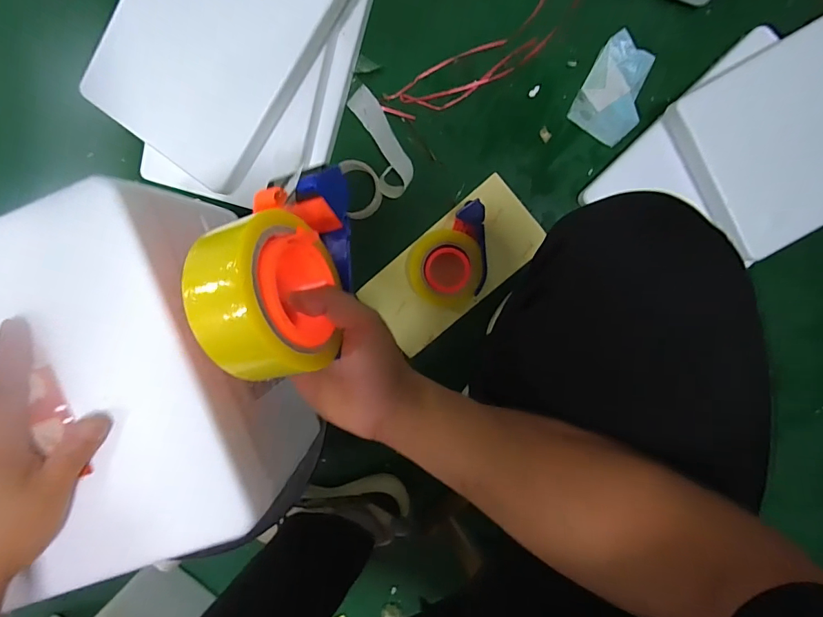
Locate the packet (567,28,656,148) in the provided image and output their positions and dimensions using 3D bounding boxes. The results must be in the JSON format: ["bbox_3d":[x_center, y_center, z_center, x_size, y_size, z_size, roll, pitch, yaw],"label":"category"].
[{"bbox_3d":[0.322,-0.343,0.665,0.097,0.015,0.146,27,97,2],"label":"packet"}]

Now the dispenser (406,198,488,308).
[{"bbox_3d":[0.058,-0.086,0.693,0.122,0.058,0.159,-3,106,7],"label":"dispenser"}]

